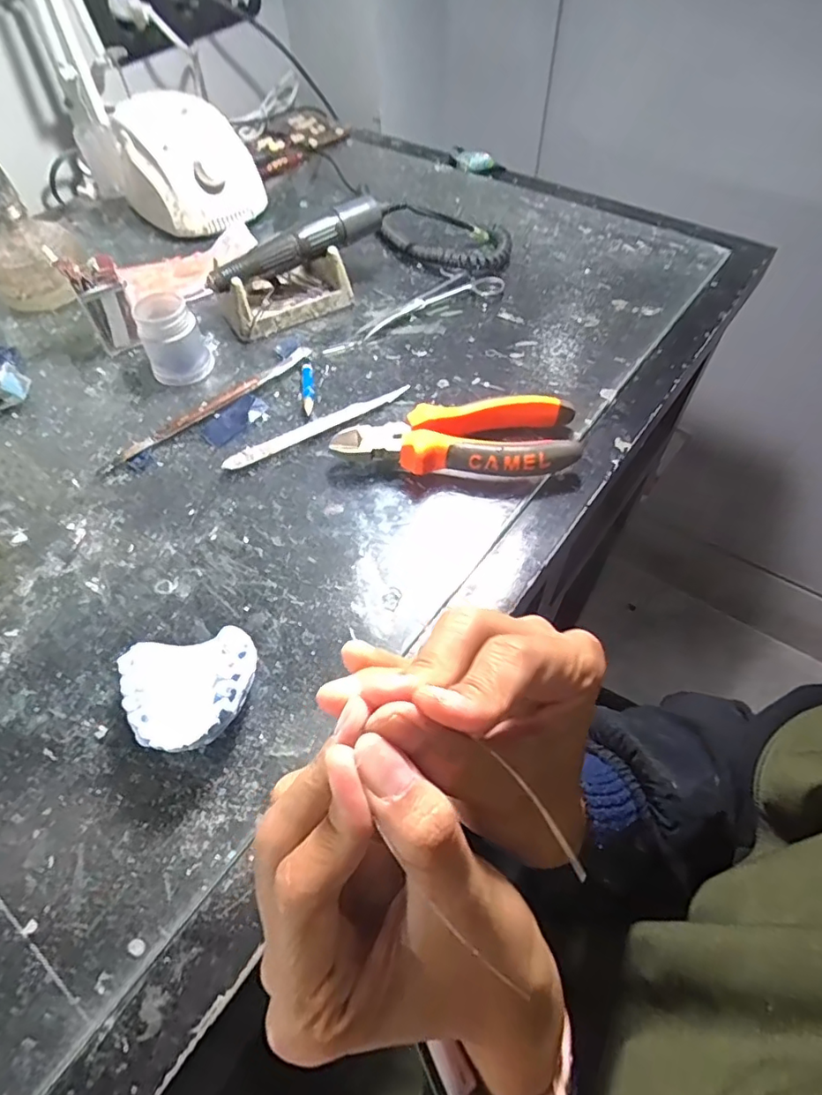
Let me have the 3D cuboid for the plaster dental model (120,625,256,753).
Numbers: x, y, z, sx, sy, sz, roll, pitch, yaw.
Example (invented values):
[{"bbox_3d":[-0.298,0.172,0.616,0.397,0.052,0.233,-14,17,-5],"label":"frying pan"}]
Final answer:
[{"bbox_3d":[-0.102,0.070,0.262,0.059,0.027,0.056,0,56,0],"label":"plaster dental model"}]

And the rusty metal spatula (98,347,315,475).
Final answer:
[{"bbox_3d":[-0.140,-0.099,0.389,0.166,0.010,0.010,-37,64,-22],"label":"rusty metal spatula"}]

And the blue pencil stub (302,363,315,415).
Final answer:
[{"bbox_3d":[-0.074,-0.114,0.399,0.009,0.008,0.050,-6,56,-4],"label":"blue pencil stub"}]

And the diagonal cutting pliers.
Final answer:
[{"bbox_3d":[0.029,-0.065,0.351,0.148,0.026,0.054,-3,56,-2],"label":"diagonal cutting pliers"}]

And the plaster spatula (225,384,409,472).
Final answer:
[{"bbox_3d":[-0.061,-0.083,0.376,0.135,0.007,0.009,-27,60,-17],"label":"plaster spatula"}]

